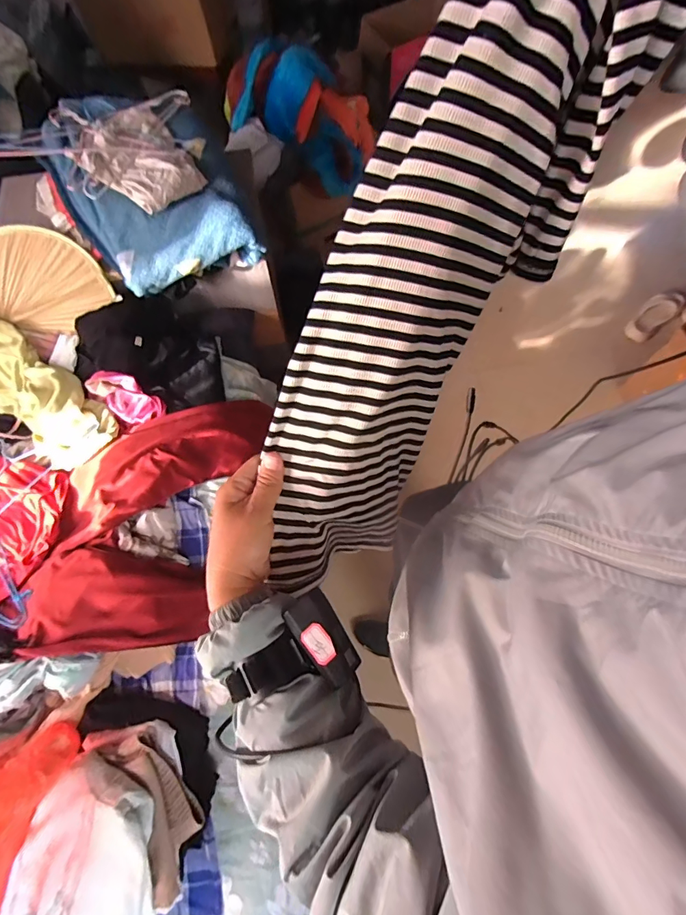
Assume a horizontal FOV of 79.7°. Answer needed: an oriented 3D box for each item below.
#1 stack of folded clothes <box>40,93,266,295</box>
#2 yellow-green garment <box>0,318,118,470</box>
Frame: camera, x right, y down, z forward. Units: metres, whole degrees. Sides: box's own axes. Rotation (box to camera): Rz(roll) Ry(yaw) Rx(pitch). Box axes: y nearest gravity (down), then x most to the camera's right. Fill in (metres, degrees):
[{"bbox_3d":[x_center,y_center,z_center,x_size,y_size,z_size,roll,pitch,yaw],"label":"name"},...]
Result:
[{"bbox_3d":[-0.407,-0.577,0.886,0.350,0.143,0.426,-30,73,-9],"label":"stack of folded clothes"},{"bbox_3d":[-0.713,-0.142,0.946,0.403,0.083,0.183,43,77,1],"label":"yellow-green garment"}]

